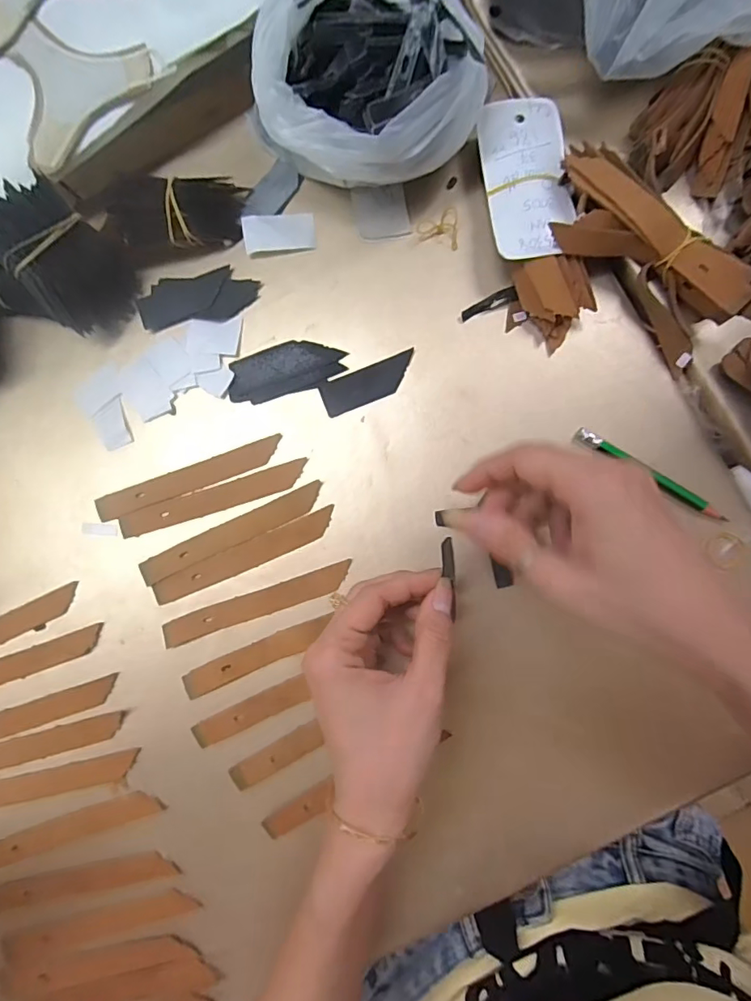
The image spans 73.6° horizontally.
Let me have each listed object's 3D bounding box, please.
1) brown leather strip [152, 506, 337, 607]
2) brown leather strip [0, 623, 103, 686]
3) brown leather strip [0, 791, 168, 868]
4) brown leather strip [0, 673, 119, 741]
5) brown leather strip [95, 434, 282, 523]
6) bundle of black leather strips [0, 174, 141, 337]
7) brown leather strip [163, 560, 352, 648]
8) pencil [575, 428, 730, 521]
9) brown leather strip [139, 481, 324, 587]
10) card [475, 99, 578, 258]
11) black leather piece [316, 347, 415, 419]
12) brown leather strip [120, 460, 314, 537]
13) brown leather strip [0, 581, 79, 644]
[{"bbox_3d":[-0.085,0.036,0.327,0.124,0.004,0.017,-24,87,1],"label":"brown leather strip"},{"bbox_3d":[-0.238,0.110,0.328,0.124,0.004,0.018,-19,87,2],"label":"brown leather strip"},{"bbox_3d":[-0.198,0.211,0.321,0.123,0.005,0.017,-19,87,2],"label":"brown leather strip"},{"bbox_3d":[-0.227,0.141,0.327,0.123,0.005,0.018,-19,87,2],"label":"brown leather strip"},{"bbox_3d":[-0.122,-0.014,0.328,0.125,0.004,0.017,-20,87,2],"label":"brown leather strip"},{"bbox_3d":[-0.194,-0.143,0.307,0.069,0.062,0.065,-45,87,0],"label":"bundle of black leather strips"},{"bbox_3d":[-0.076,0.067,0.322,0.125,0.004,0.017,-19,87,2],"label":"brown leather strip"},{"bbox_3d":[0.172,-0.016,0.312,0.104,0.007,0.009,31,89,3],"label":"pencil"},{"bbox_3d":[-0.092,0.022,0.325,0.127,0.004,0.017,-25,87,1],"label":"brown leather strip"},{"bbox_3d":[0.093,-0.198,0.307,0.052,0.006,0.102,-8,84,0],"label":"card"},{"bbox_3d":[-0.003,-0.076,0.326,0.063,0.004,0.023,-22,87,1],"label":"black leather piece"},{"bbox_3d":[-0.106,-0.001,0.327,0.125,0.004,0.017,-18,87,2],"label":"brown leather strip"},{"bbox_3d":[-0.253,0.088,0.331,0.125,0.005,0.016,-26,87,1],"label":"brown leather strip"}]

